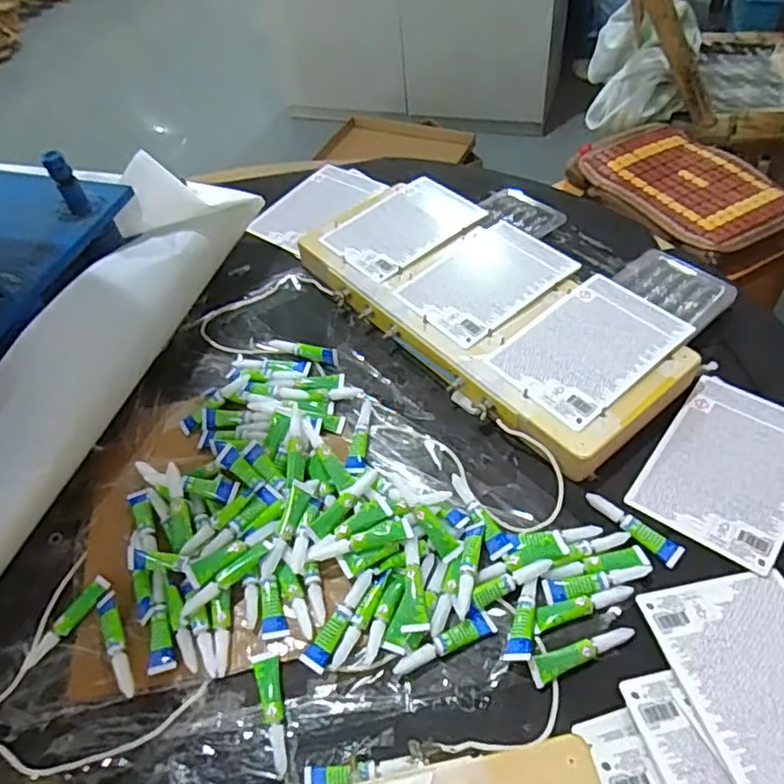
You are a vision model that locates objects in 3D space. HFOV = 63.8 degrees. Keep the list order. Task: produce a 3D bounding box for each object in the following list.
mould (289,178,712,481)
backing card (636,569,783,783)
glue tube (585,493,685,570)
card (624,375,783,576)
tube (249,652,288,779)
[{"bbox_3d":[0.094,-0.095,0.669,0.196,0.049,0.416,-35,54,-22],"label":"mould"},{"bbox_3d":[0.255,0.200,0.418,0.113,0.005,0.169,-10,41,-7],"label":"backing card"},{"bbox_3d":[0.194,0.110,0.511,0.083,0.008,0.021,32,60,29],"label":"glue tube"},{"bbox_3d":[0.294,0.062,0.543,0.115,0.004,0.172,29,60,28],"label":"card"},{"bbox_3d":[-0.083,0.226,0.451,0.019,0.012,0.081,-19,50,-10],"label":"tube"}]

